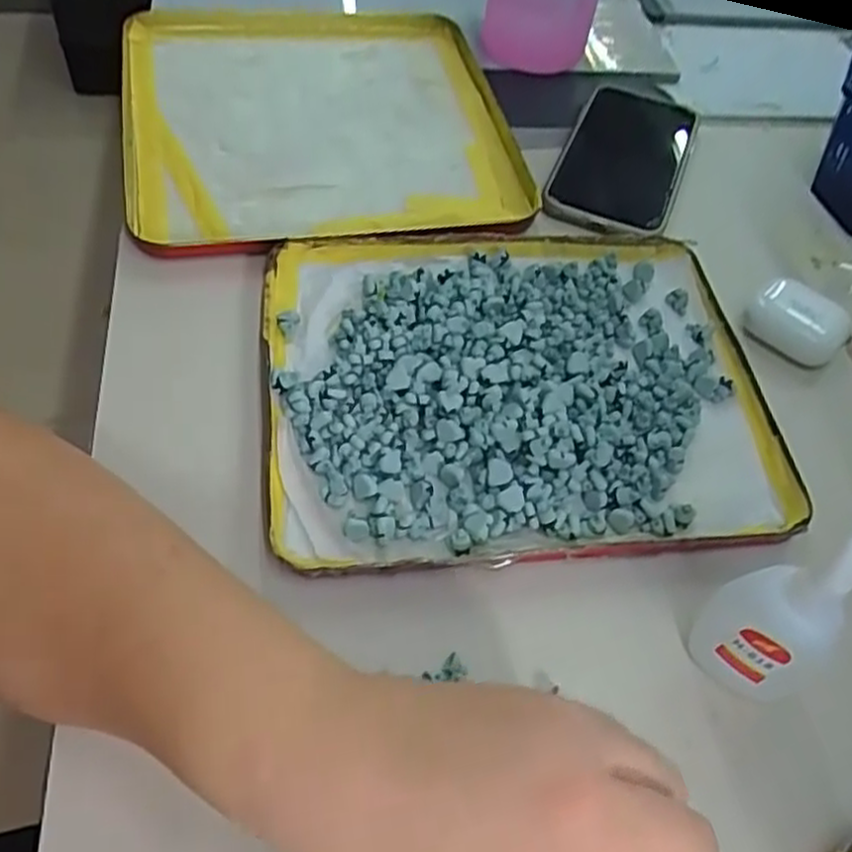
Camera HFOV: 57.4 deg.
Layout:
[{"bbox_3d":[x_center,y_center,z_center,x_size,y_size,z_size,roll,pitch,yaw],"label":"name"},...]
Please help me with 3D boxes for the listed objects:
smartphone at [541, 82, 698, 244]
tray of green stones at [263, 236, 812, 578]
[{"bbox_3d":[0.133,-0.179,0.520,0.078,0.007,0.170,21,57,9],"label":"smartphone"},{"bbox_3d":[0.048,-0.028,0.394,0.249,0.023,0.204,-4,56,-8],"label":"tray of green stones"}]

